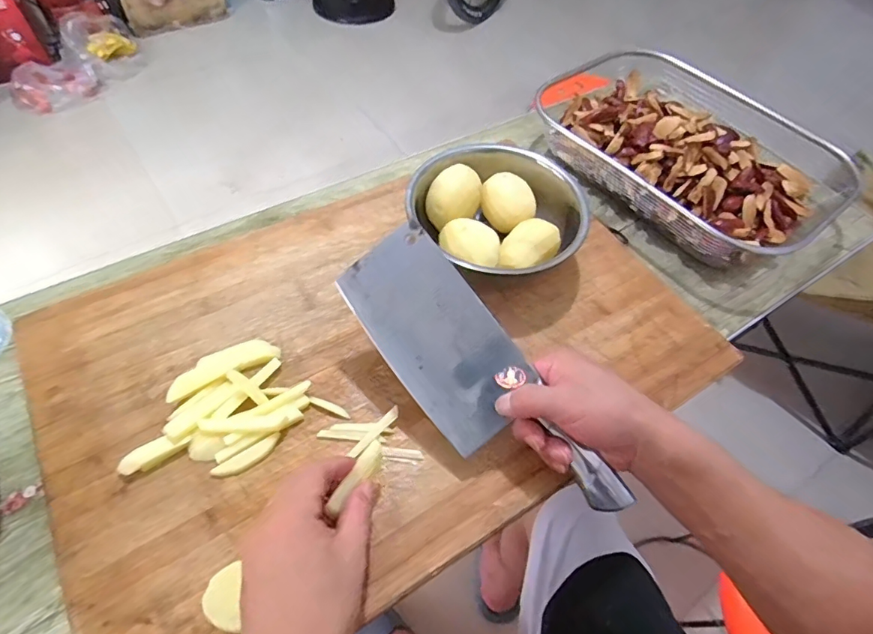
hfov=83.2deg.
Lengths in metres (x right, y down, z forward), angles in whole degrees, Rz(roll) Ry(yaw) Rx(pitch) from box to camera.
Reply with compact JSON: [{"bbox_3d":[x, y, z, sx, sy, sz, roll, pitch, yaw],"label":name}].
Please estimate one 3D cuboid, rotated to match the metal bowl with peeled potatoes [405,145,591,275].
[{"bbox_3d":[0.059,-0.104,0.524,0.182,0.055,0.176,2,56,-3],"label":"metal bowl with peeled potatoes"}]

